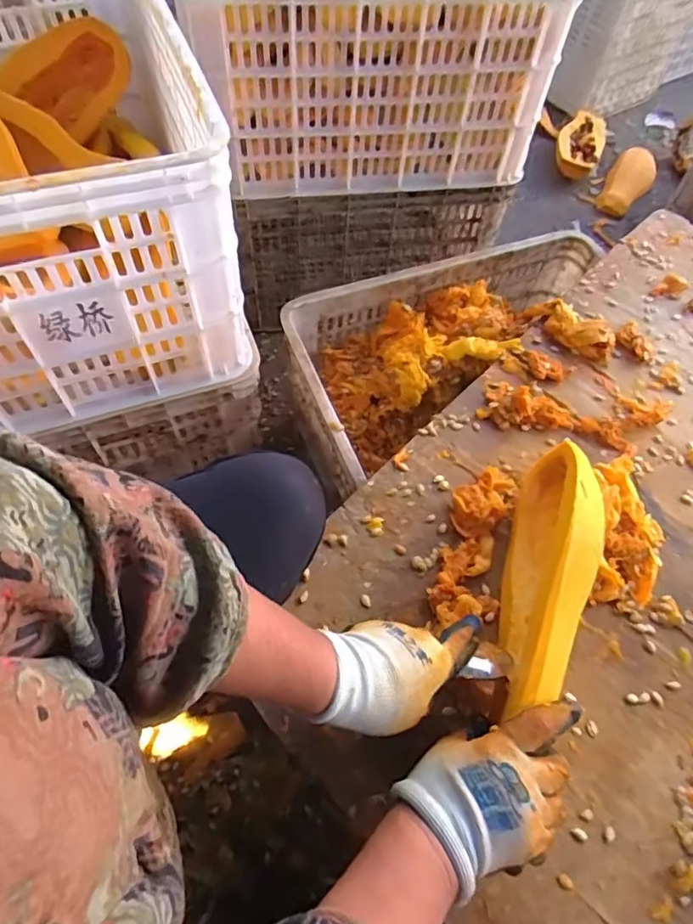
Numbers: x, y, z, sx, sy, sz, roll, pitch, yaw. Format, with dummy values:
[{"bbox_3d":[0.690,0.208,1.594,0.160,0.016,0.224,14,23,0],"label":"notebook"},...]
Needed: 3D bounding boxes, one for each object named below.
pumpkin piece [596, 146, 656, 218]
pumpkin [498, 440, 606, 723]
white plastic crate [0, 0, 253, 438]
[{"bbox_3d":[0.694,-0.692,1.372,0.105,0.087,0.184,23,59,9],"label":"pumpkin piece"},{"bbox_3d":[0.186,0.098,0.505,0.054,0.116,0.245,15,62,6],"label":"pumpkin"},{"bbox_3d":[-0.351,-0.341,0.655,0.347,0.293,0.509,-19,63,-12],"label":"white plastic crate"}]

